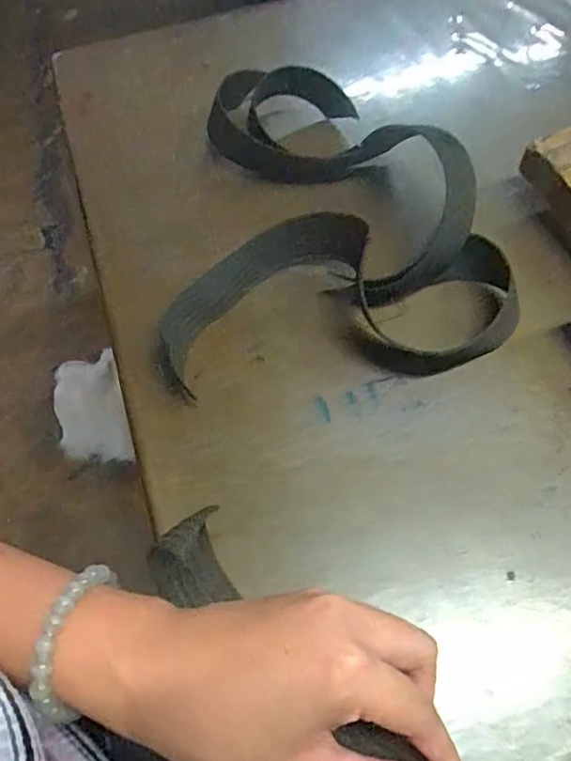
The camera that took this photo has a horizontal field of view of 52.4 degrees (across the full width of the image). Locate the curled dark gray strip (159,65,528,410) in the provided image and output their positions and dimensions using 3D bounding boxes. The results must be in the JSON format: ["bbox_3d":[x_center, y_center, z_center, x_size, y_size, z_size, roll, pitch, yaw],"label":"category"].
[{"bbox_3d":[0.036,-0.115,0.387,0.194,0.051,0.262,1,60,4],"label":"curled dark gray strip"}]

